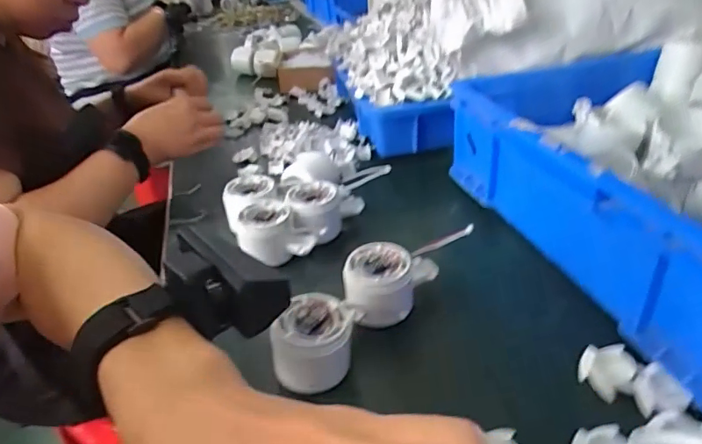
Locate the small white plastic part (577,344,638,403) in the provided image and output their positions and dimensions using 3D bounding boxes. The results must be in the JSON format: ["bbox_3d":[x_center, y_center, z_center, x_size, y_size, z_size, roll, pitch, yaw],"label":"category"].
[{"bbox_3d":[0.192,0.111,0.375,0.036,0.016,0.041,12,37,25],"label":"small white plastic part"}]

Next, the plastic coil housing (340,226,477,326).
[{"bbox_3d":[0.037,0.042,0.434,0.111,0.052,0.059,-26,38,-29],"label":"plastic coil housing"}]

